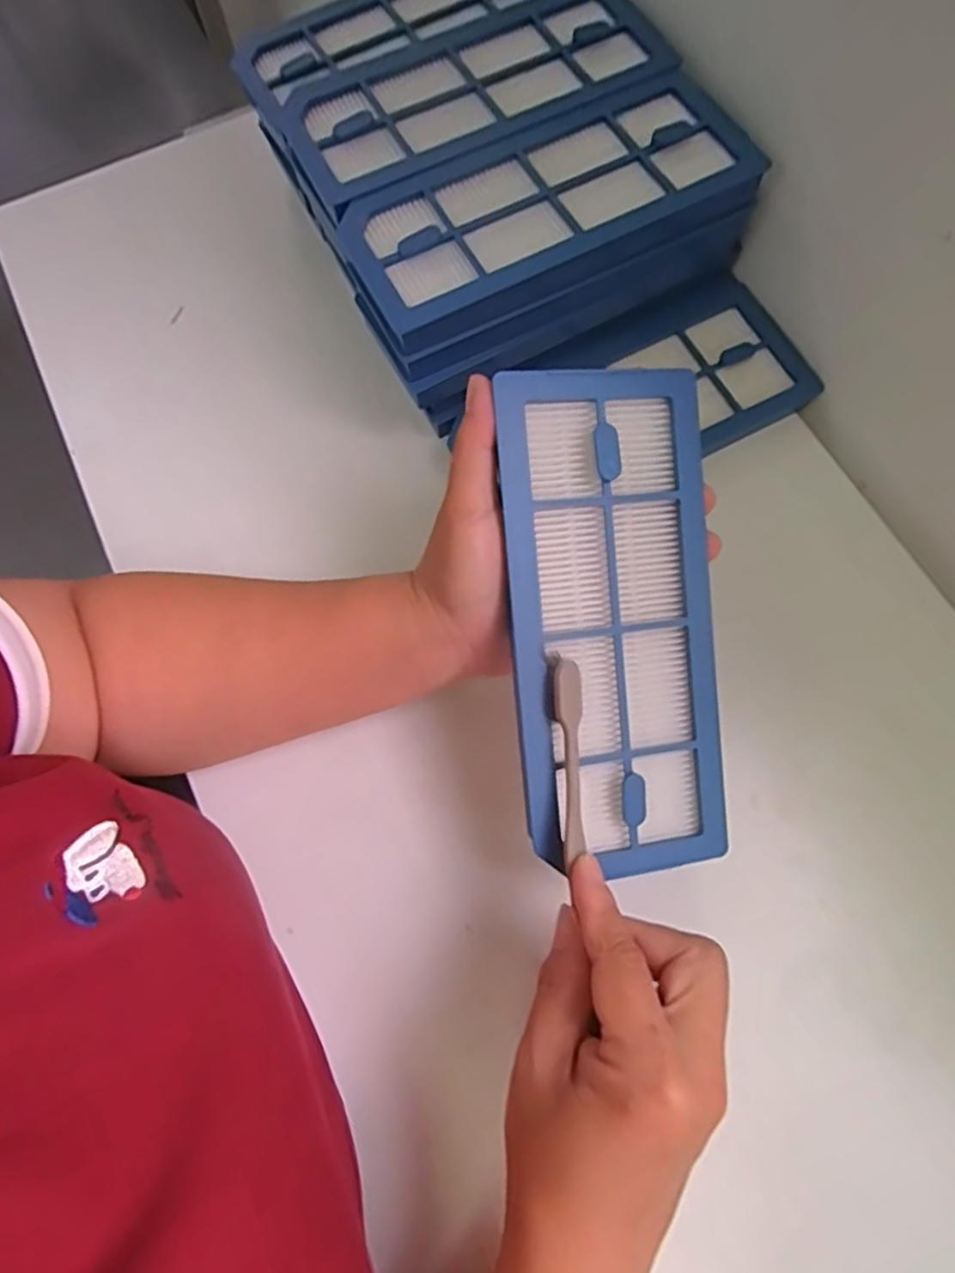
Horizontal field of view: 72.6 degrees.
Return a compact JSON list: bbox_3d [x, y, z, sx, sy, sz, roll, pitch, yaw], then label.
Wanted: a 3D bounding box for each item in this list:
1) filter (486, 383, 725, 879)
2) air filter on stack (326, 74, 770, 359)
[{"bbox_3d":[0.057,-0.003,0.268,0.087,0.014,0.202,-6,95,-12],"label":"filter"},{"bbox_3d":[0.038,-0.218,0.325,0.206,0.016,0.088,-29,74,-9],"label":"air filter on stack"}]

